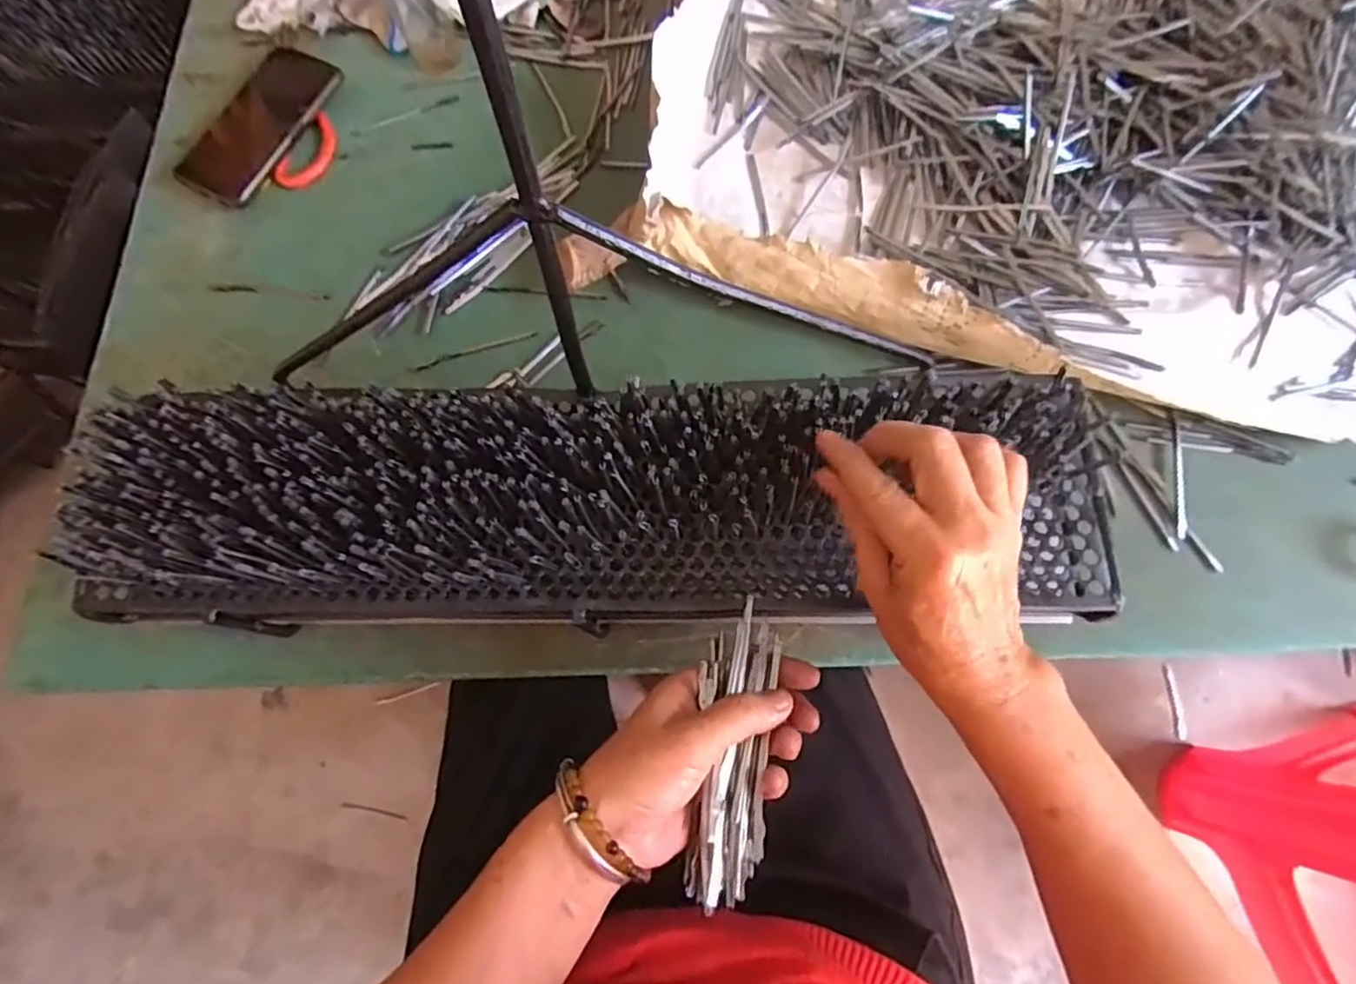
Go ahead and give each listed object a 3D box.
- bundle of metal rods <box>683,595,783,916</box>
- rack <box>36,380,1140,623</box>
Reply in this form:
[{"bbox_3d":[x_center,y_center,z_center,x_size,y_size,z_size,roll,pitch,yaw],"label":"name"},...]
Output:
[{"bbox_3d":[0.029,0.128,0.328,0.037,0.020,0.141,8,65,5],"label":"bundle of metal rods"},{"bbox_3d":[-0.052,0.005,0.370,0.576,0.062,0.127,-2,72,0],"label":"rack"}]

